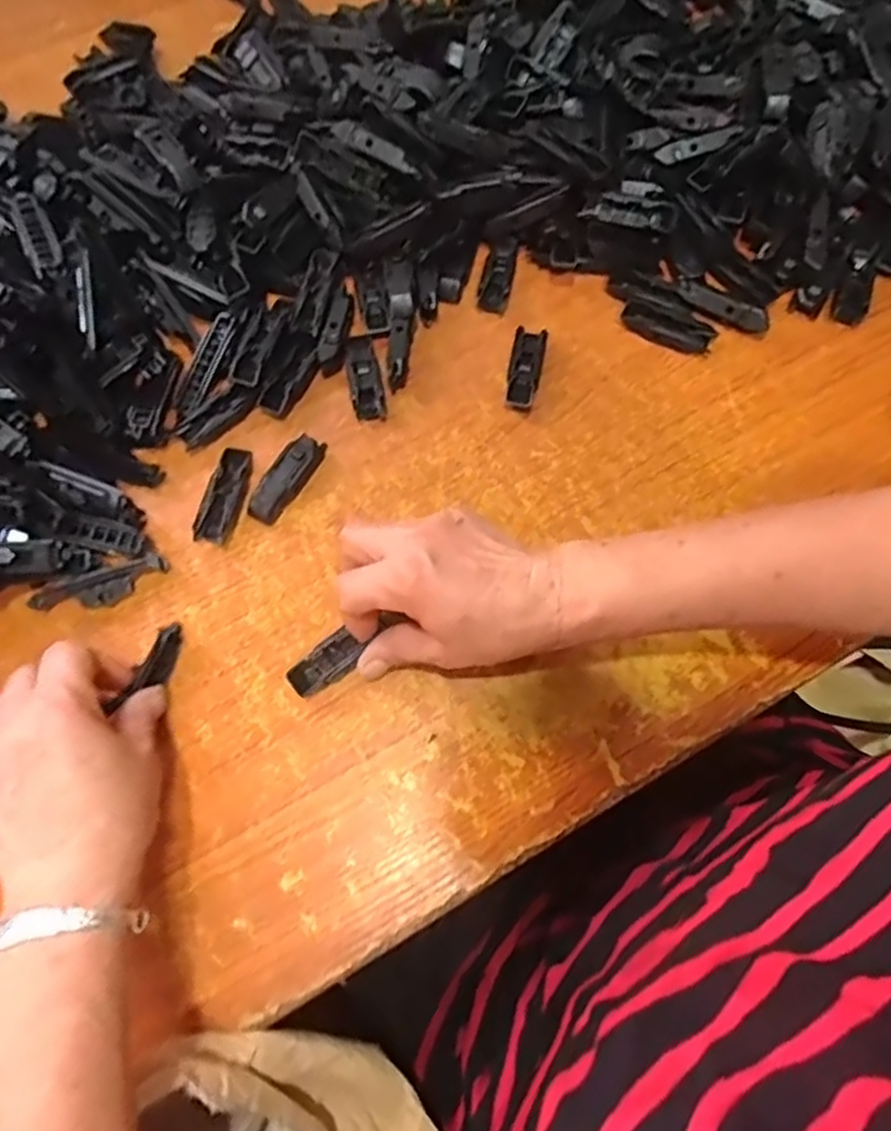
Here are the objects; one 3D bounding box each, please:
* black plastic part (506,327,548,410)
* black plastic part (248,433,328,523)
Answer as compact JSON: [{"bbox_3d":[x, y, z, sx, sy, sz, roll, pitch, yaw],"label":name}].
[{"bbox_3d":[0.056,-0.139,0.481,0.023,0.012,0.064,11,68,4],"label":"black plastic part"},{"bbox_3d":[-0.104,-0.057,0.449,0.023,0.014,0.065,27,70,10],"label":"black plastic part"}]

